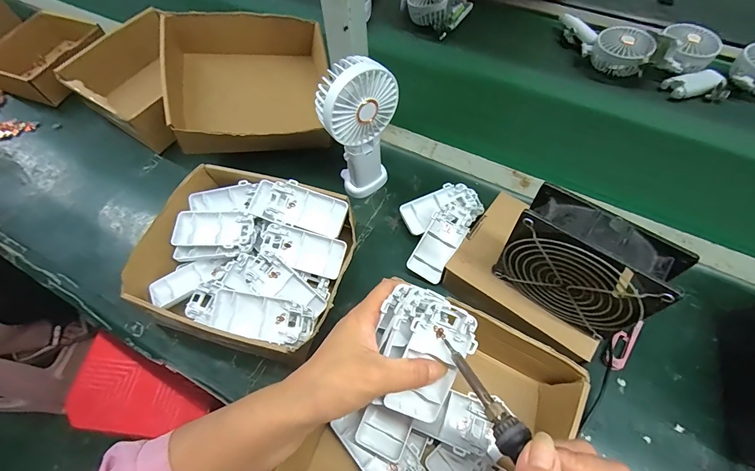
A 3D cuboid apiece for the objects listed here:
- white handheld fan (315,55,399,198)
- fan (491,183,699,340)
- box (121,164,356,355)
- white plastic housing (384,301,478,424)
[{"bbox_3d":[-0.022,-0.119,0.428,0.090,0.190,0.047,-26,64,-11],"label":"white handheld fan"},{"bbox_3d":[0.176,0.027,0.316,0.116,0.117,0.045,34,68,18],"label":"fan"},{"bbox_3d":[-0.153,0.030,0.422,0.230,0.070,0.199,19,64,12],"label":"box"},{"bbox_3d":[0.044,0.101,0.281,0.047,0.020,0.094,20,97,14],"label":"white plastic housing"}]

